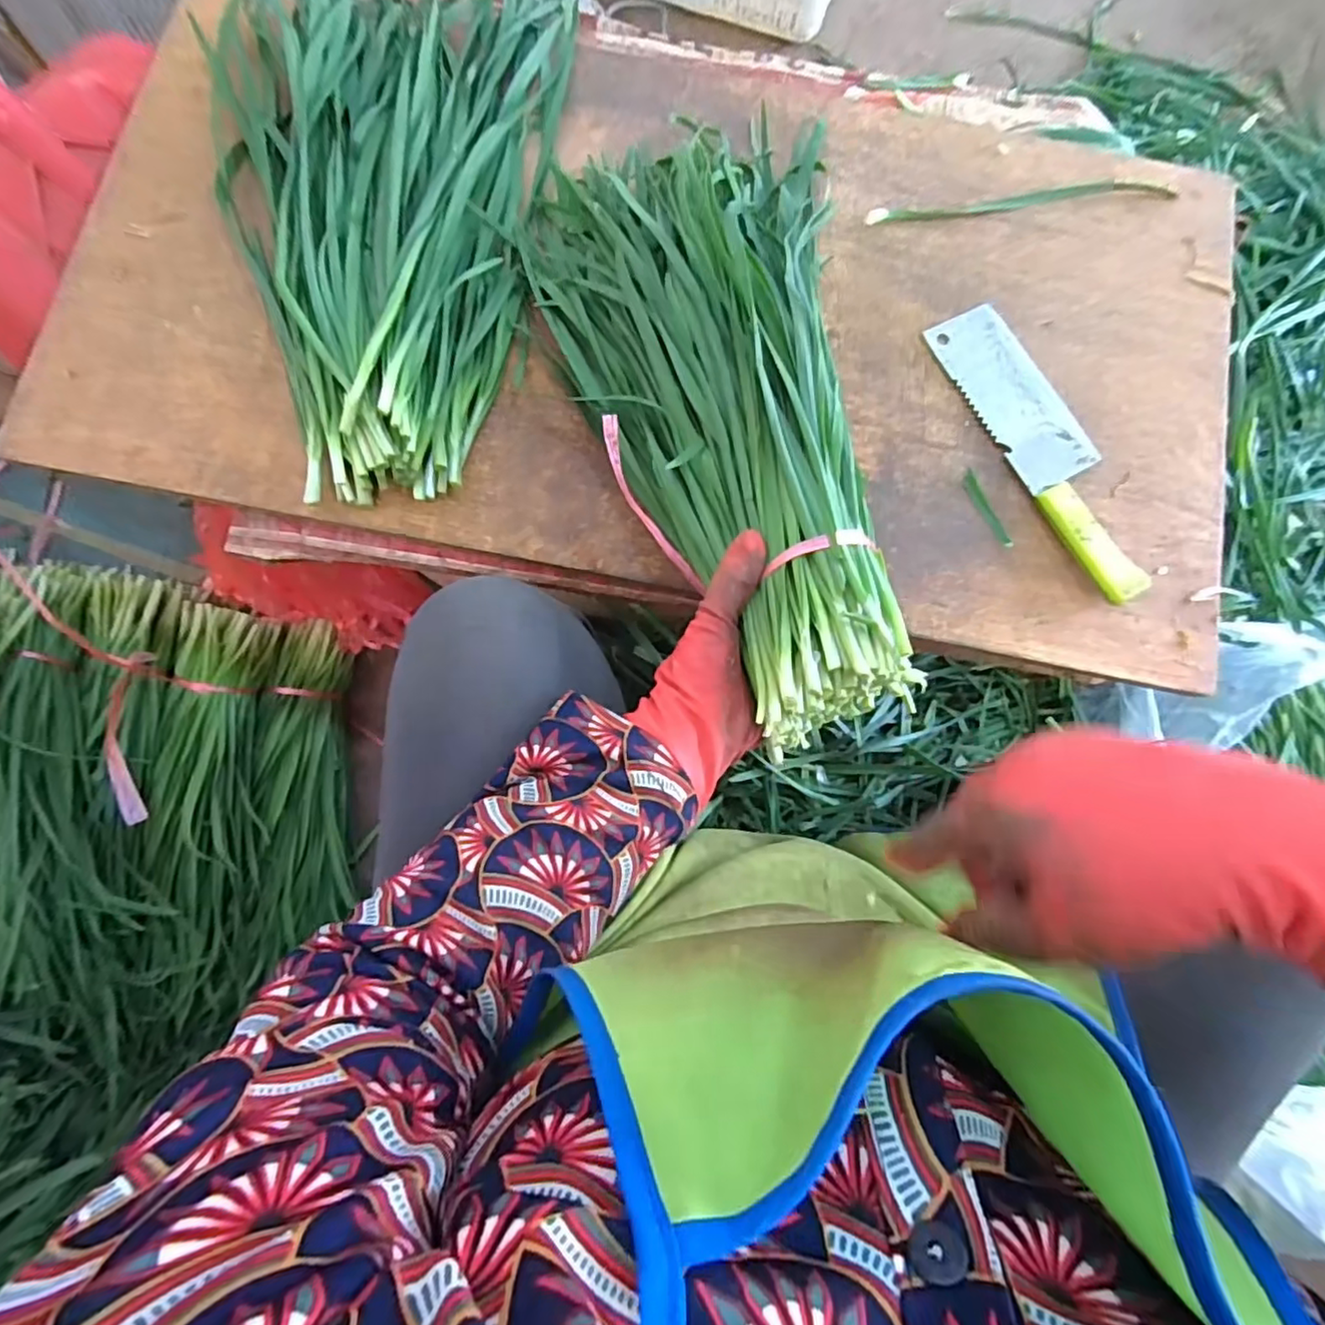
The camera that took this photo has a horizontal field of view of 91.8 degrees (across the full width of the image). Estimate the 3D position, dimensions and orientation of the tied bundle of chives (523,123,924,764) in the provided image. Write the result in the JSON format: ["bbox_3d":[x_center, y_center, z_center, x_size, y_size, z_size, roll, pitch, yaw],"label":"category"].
[{"bbox_3d":[0.052,-0.184,0.427,0.222,0.076,0.469,-13,68,-5],"label":"tied bundle of chives"}]

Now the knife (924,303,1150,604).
[{"bbox_3d":[0.291,-0.164,0.482,0.065,0.021,0.246,-26,83,-7],"label":"knife"}]

